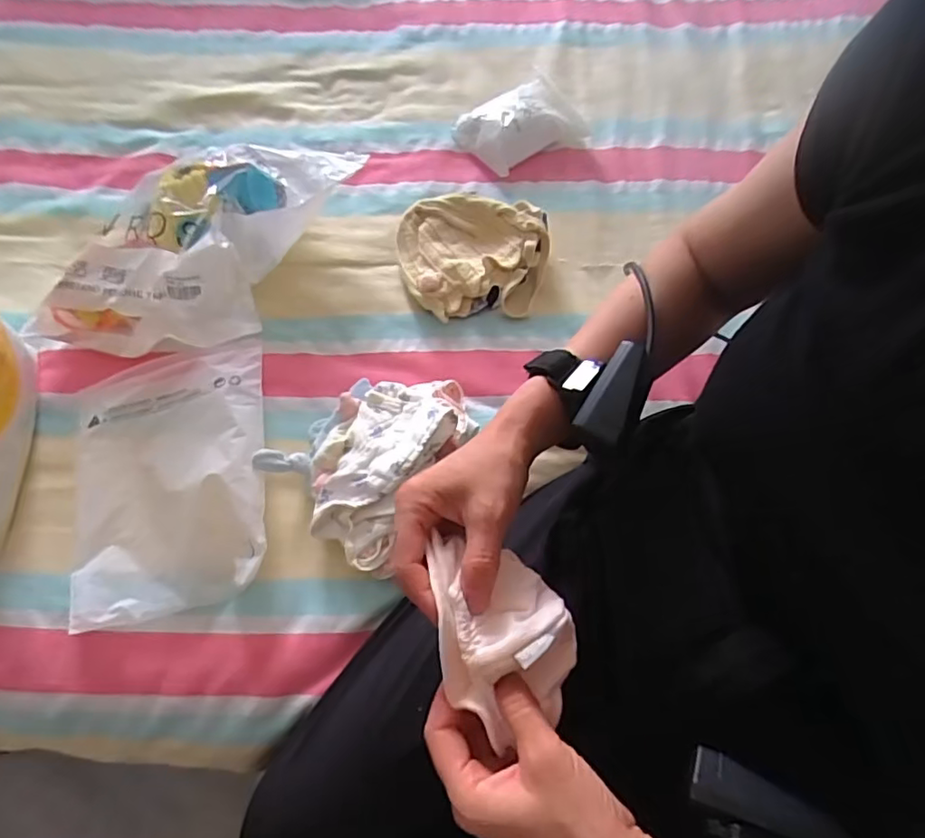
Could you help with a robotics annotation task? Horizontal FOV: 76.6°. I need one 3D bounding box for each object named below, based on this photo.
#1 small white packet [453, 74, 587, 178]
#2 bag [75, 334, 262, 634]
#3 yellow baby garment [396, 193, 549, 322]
[{"bbox_3d":[0.072,-0.369,0.727,0.144,0.037,0.113,-29,71,-13],"label":"small white packet"},{"bbox_3d":[-0.277,0.050,0.552,0.181,0.048,0.253,-9,68,-5],"label":"bag"},{"bbox_3d":[0.011,-0.184,0.647,0.162,0.044,0.150,4,67,0],"label":"yellow baby garment"}]

